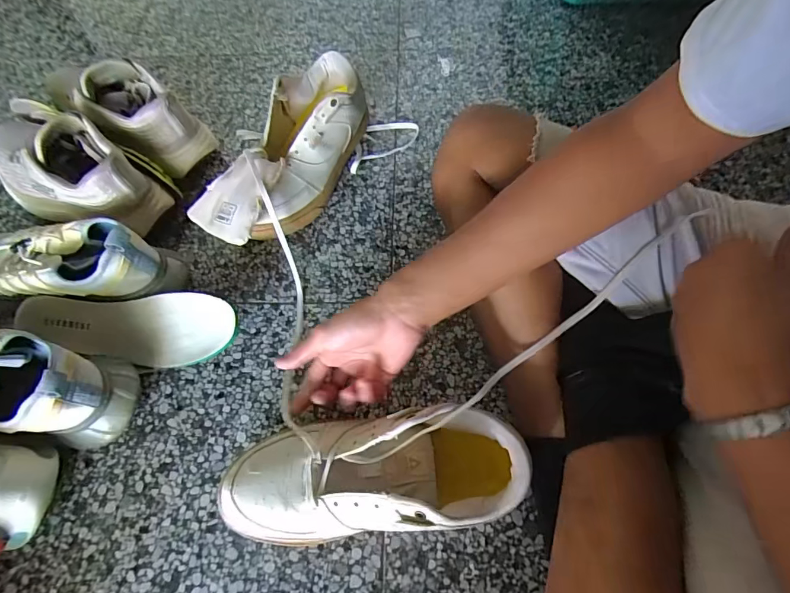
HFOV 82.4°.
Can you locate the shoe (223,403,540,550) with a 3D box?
[{"bbox_3d":[-0.024,0.158,0.406,0.259,0.090,0.093,-6,62,0],"label":"shoe"}]

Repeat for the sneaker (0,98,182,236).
[{"bbox_3d":[-0.437,-0.171,0.607,0.285,0.133,0.117,22,66,14],"label":"sneaker"}]

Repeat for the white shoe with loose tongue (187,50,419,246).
[{"bbox_3d":[-0.136,-0.197,0.617,0.139,0.106,0.317,38,71,20],"label":"white shoe with loose tongue"}]

